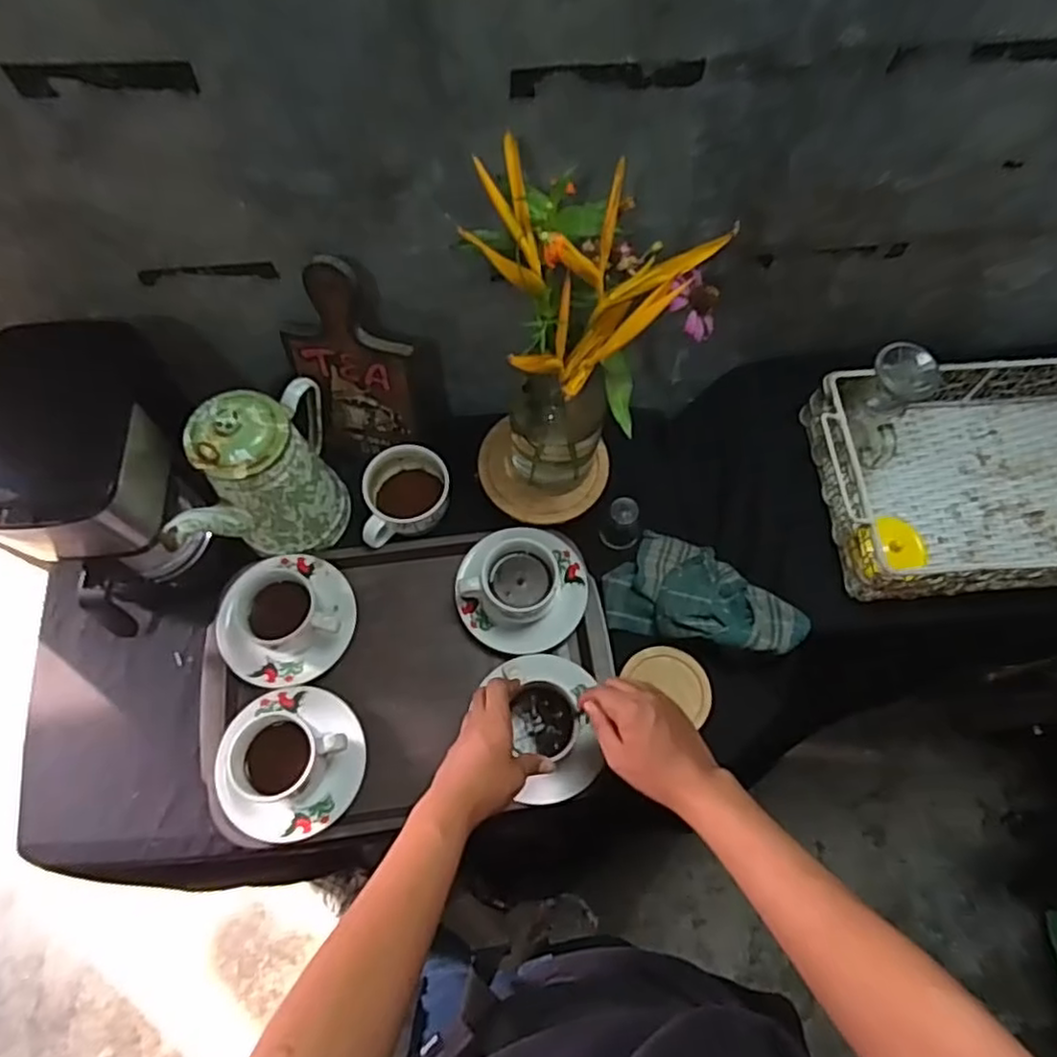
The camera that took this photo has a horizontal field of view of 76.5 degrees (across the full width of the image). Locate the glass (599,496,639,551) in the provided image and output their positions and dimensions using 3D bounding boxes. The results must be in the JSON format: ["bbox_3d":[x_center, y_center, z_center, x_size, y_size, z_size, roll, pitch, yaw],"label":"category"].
[{"bbox_3d":[0.108,-0.004,0.772,0.042,0.051,0.043,1,67,-1],"label":"glass"}]

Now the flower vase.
[{"bbox_3d":[0.043,-0.146,0.627,0.181,0.358,0.127,31,69,11],"label":"flower vase"}]

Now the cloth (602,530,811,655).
[{"bbox_3d":[0.197,0.070,0.749,0.211,0.047,0.118,13,67,4],"label":"cloth"}]

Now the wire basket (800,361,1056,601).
[{"bbox_3d":[0.531,-0.059,0.742,0.397,0.096,0.244,-2,67,-3],"label":"wire basket"}]

